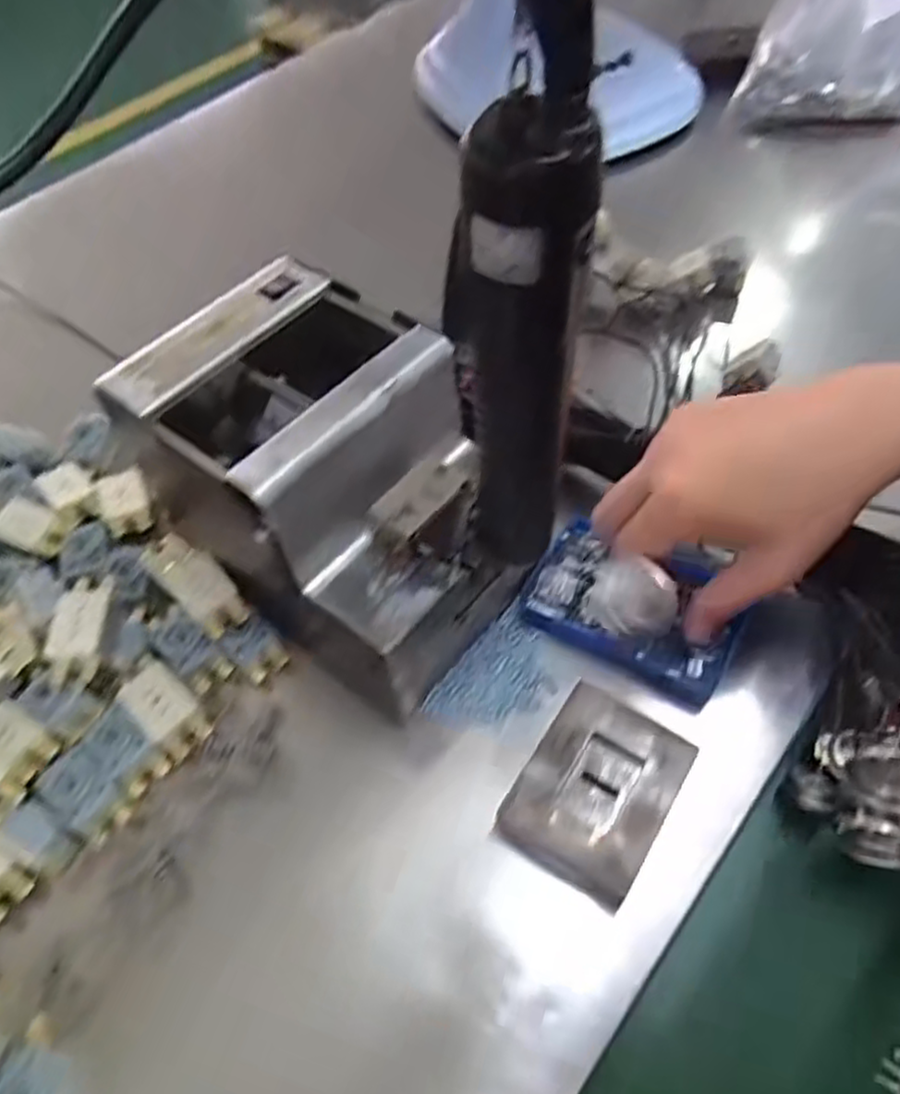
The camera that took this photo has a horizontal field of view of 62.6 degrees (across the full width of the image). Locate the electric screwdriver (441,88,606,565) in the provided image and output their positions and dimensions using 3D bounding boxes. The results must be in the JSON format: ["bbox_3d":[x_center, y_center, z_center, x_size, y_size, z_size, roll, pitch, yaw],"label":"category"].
[{"bbox_3d":[0.022,-0.051,0.267,0.039,0.198,0.037,-5,55,0],"label":"electric screwdriver"}]

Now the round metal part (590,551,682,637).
[{"bbox_3d":[0.062,0.018,0.252,0.028,0.017,0.023,16,58,15],"label":"round metal part"}]

